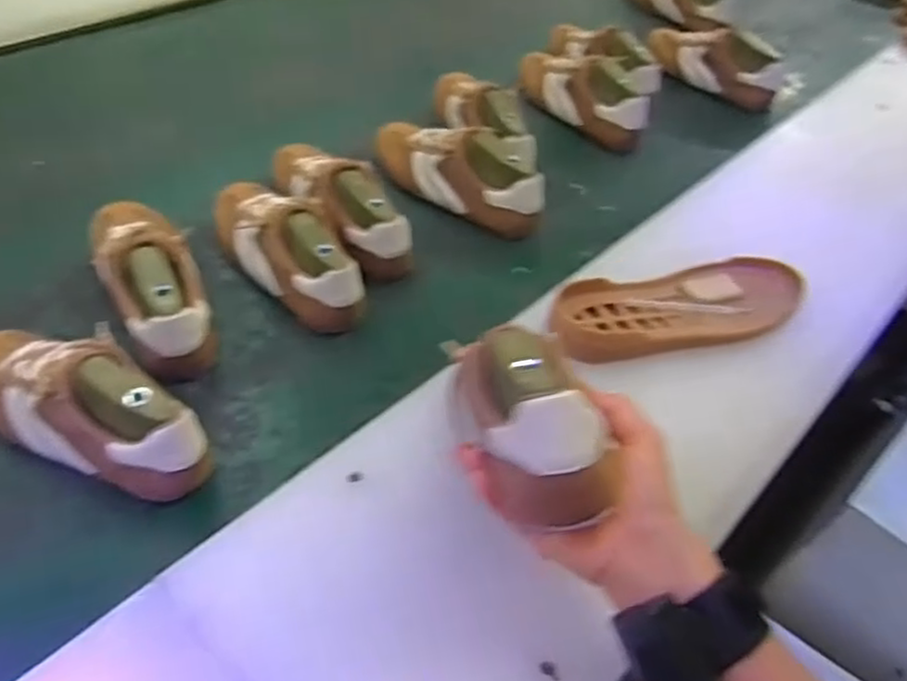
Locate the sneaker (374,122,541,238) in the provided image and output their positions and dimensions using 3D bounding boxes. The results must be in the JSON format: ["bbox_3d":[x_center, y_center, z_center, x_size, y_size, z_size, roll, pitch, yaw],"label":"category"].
[{"bbox_3d":[0.001,-0.210,0.859,0.227,0.082,0.080,31,48,20],"label":"sneaker"}]

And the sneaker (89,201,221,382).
[{"bbox_3d":[-0.279,-0.059,0.681,0.080,0.079,0.218,-17,50,-25],"label":"sneaker"}]

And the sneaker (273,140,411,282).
[{"bbox_3d":[-0.127,-0.163,0.793,0.081,0.071,0.237,-19,51,-26],"label":"sneaker"}]

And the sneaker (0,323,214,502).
[{"bbox_3d":[-0.296,0.041,0.571,0.237,0.076,0.088,24,46,15],"label":"sneaker"}]

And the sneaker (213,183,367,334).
[{"bbox_3d":[-0.178,-0.100,0.744,0.078,0.087,0.241,-26,54,-31],"label":"sneaker"}]

